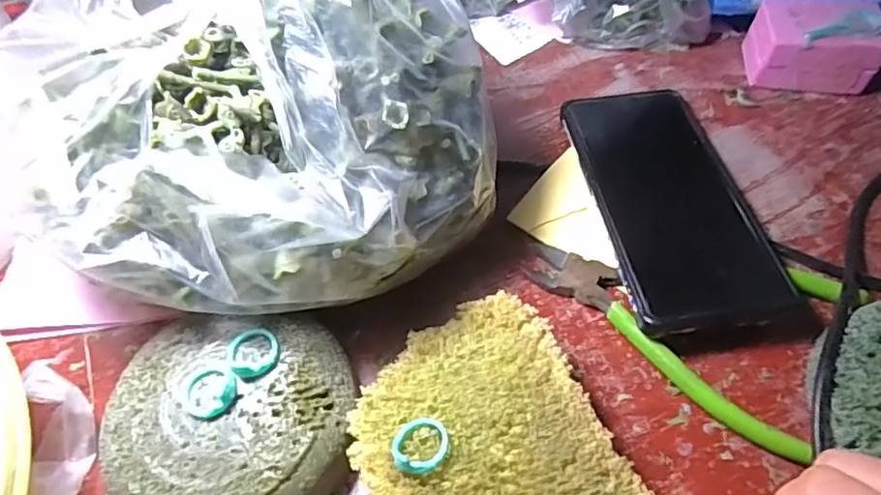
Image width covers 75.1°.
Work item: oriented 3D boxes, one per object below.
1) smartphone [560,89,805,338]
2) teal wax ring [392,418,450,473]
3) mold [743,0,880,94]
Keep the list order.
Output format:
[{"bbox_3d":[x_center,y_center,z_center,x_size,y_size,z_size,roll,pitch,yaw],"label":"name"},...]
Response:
[{"bbox_3d":[0.125,-0.030,0.312,0.084,0.009,0.165,-7,52,-3],"label":"smartphone"},{"bbox_3d":[-0.007,0.074,0.216,0.022,0.007,0.020,-2,58,3],"label":"teal wax ring"},{"bbox_3d":[0.234,-0.129,0.362,0.068,0.043,0.052,6,57,6],"label":"mold"}]

